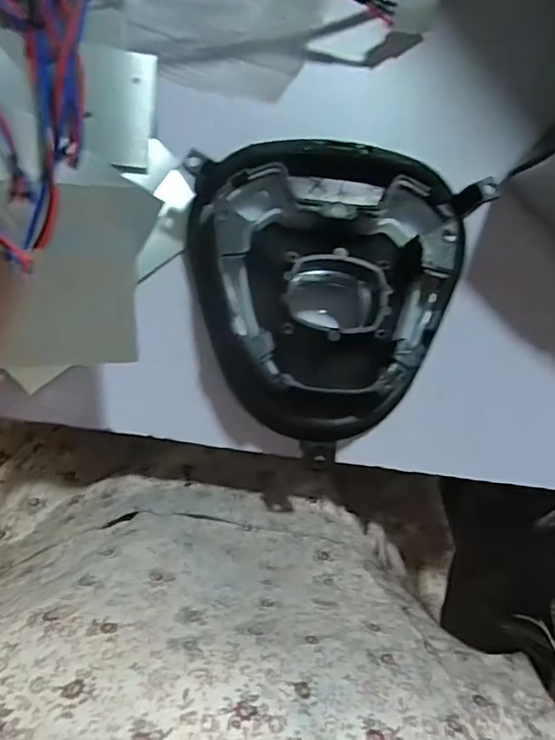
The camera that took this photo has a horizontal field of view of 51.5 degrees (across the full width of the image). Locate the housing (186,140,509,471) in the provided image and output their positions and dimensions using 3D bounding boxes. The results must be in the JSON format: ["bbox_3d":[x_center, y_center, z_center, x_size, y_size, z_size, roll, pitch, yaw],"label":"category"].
[{"bbox_3d":[0.024,-0.035,0.280,0.136,0.045,0.147,6,93,-5],"label":"housing"}]

